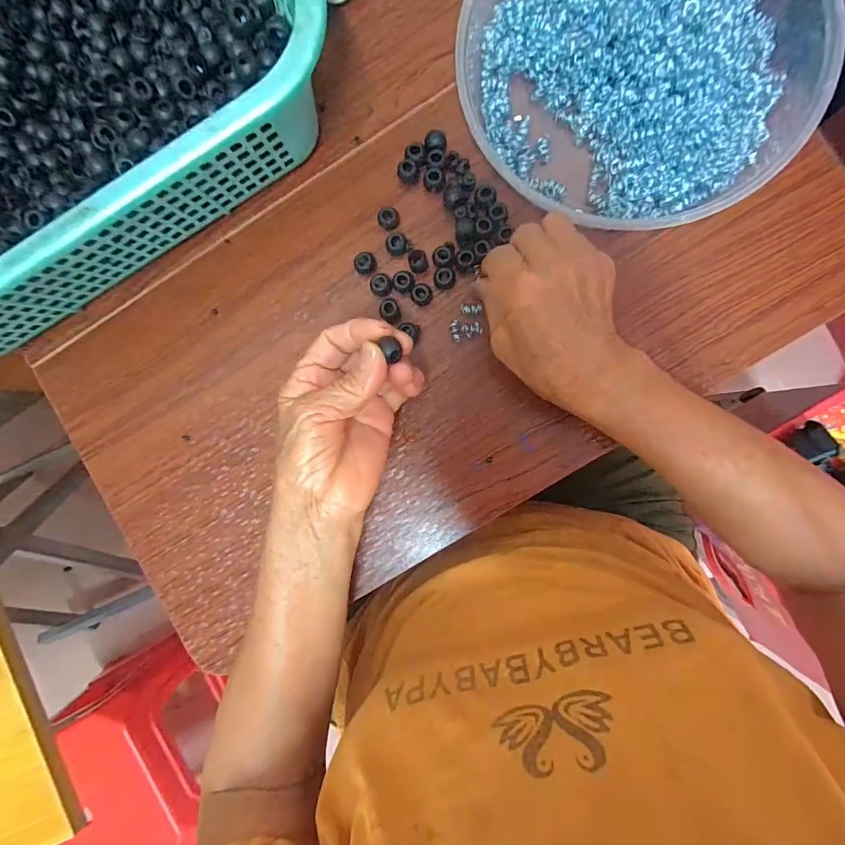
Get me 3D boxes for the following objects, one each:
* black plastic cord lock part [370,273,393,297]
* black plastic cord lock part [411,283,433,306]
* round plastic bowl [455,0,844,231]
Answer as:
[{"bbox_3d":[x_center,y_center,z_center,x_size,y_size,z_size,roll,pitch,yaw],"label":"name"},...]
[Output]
[{"bbox_3d":[-0.030,-0.100,0.312,0.015,0.009,0.015,0,90,4],"label":"black plastic cord lock part"},{"bbox_3d":[0.000,-0.092,0.308,0.015,0.011,0.013,-17,89,4],"label":"black plastic cord lock part"},{"bbox_3d":[0.136,-0.239,0.279,0.216,0.037,0.206,0,90,4],"label":"round plastic bowl"}]

